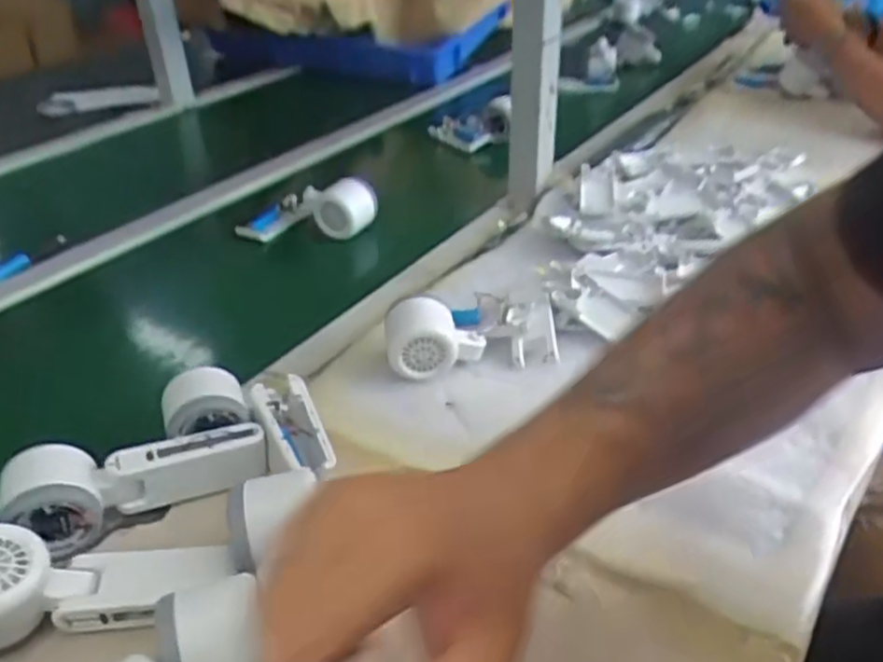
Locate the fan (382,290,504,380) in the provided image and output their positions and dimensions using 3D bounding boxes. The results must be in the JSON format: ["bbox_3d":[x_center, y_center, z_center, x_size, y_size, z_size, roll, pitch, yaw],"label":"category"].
[{"bbox_3d":[0.000,-0.008,0.636,0.110,0.051,0.069,-21,40,-26],"label":"fan"}]

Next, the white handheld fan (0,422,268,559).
[{"bbox_3d":[-0.205,0.099,0.504,0.167,0.050,0.050,-15,38,-20],"label":"white handheld fan"}]

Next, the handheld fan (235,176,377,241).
[{"bbox_3d":[-0.152,-0.137,0.862,0.160,0.069,0.089,-3,29,26],"label":"handheld fan"}]

